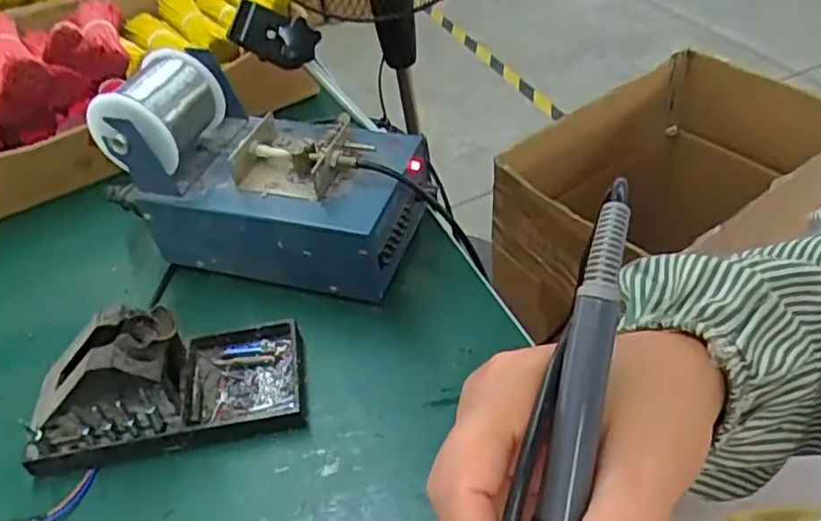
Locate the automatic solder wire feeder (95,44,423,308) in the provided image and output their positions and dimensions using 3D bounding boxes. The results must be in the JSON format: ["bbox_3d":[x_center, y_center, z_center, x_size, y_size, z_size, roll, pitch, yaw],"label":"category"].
[{"bbox_3d":[-0.098,-0.066,0.488,0.216,0.131,0.119,10,44,19],"label":"automatic solder wire feeder"}]

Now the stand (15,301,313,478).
[{"bbox_3d":[-0.149,0.063,0.405,0.153,0.070,0.075,-11,41,-4],"label":"stand"}]

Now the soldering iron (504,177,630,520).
[{"bbox_3d":[0.035,0.078,0.187,0.028,0.023,0.208,10,80,20],"label":"soldering iron"}]

